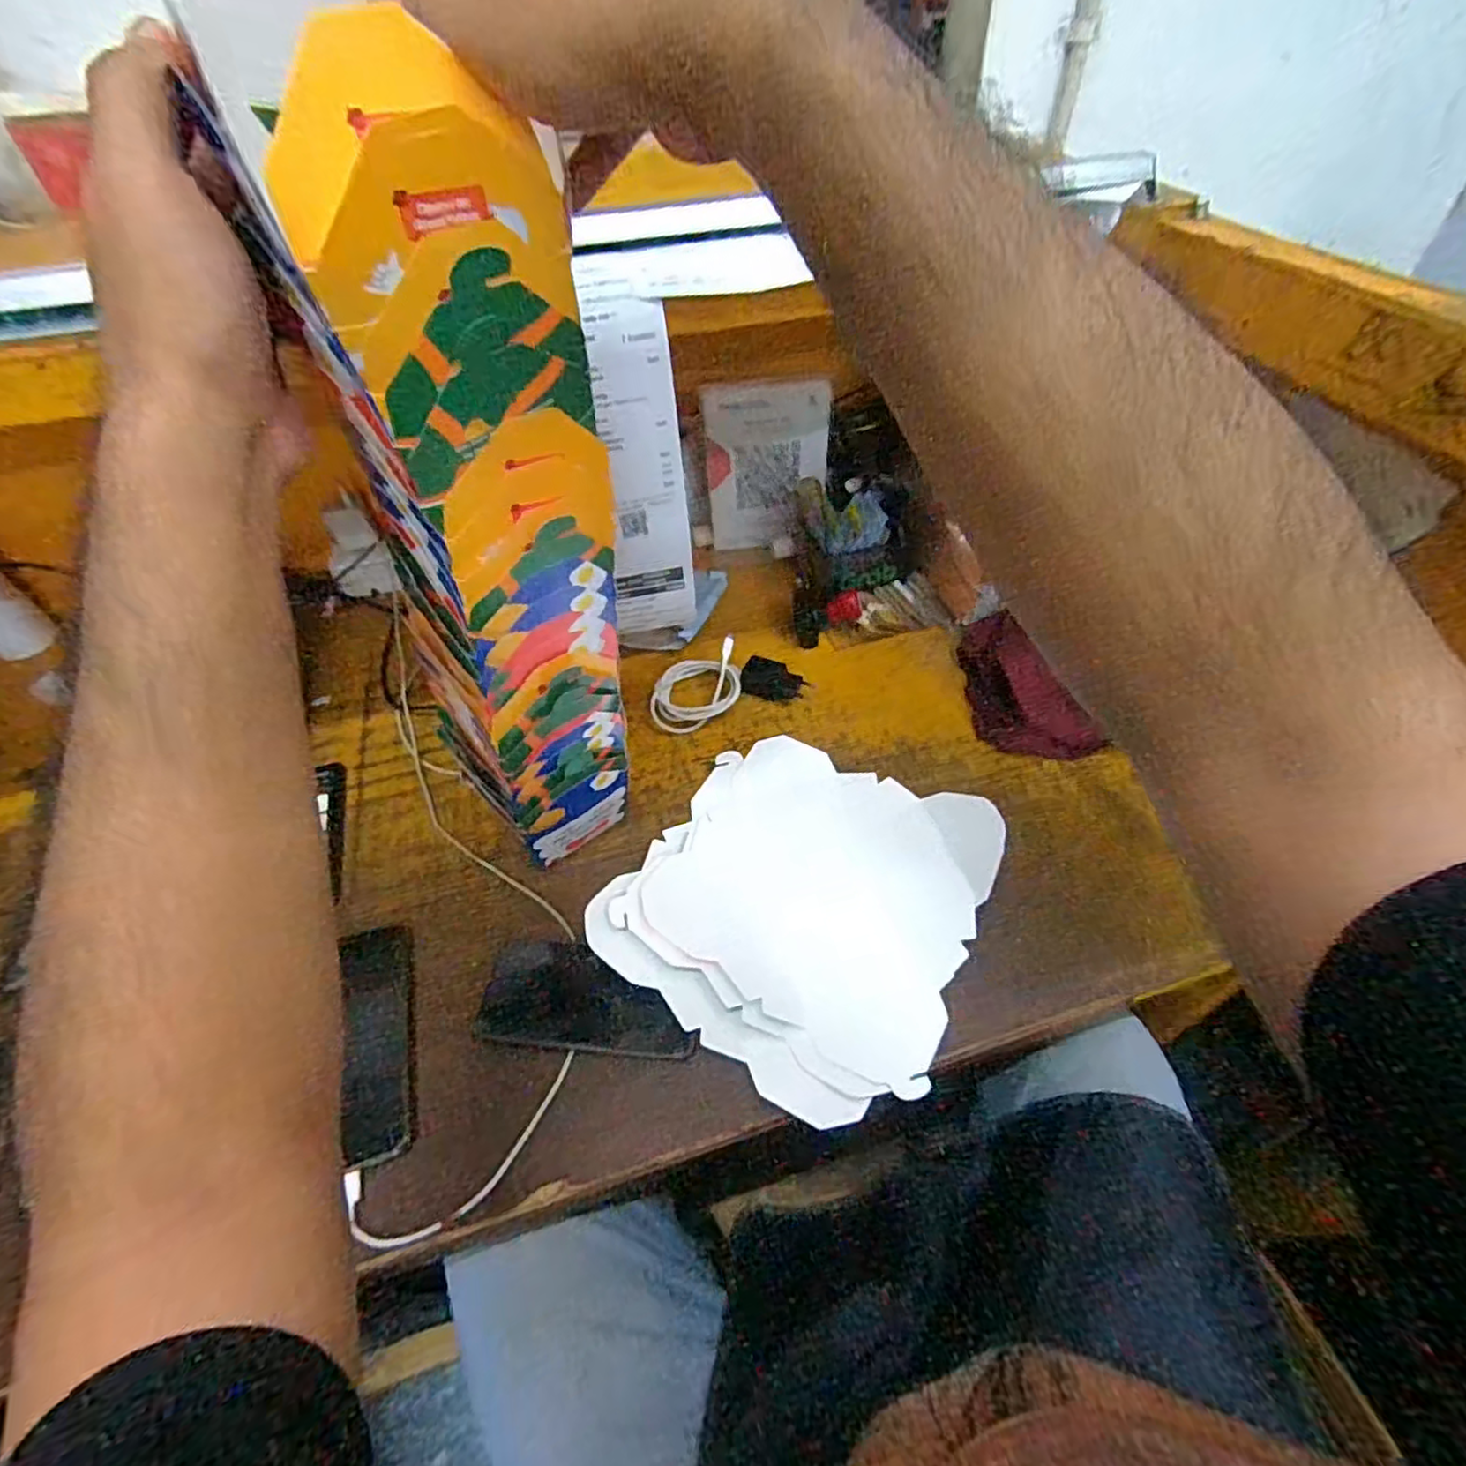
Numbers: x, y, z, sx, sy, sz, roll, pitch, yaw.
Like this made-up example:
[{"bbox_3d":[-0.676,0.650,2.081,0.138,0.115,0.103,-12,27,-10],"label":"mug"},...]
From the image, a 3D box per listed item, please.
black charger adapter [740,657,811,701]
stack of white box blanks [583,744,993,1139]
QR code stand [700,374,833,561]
[{"bbox_3d":[0.044,-0.057,0.717,0.066,0.024,0.039,5,49,9],"label":"black charger adapter"},{"bbox_3d":[0.058,0.125,0.547,0.267,0.036,0.279,25,55,24],"label":"stack of white box blanks"},{"bbox_3d":[0.031,-0.303,0.809,0.125,0.201,0.037,9,50,12],"label":"QR code stand"}]

